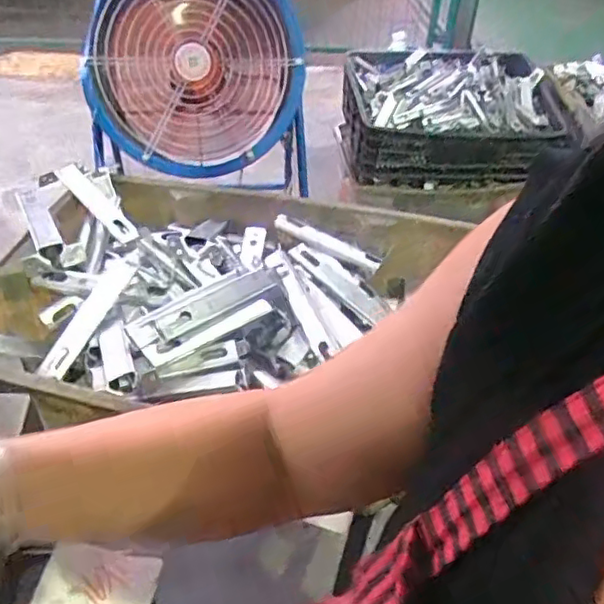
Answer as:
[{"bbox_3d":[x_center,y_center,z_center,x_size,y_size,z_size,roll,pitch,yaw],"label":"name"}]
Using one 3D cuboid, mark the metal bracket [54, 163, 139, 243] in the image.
[{"bbox_3d":[-0.282,-0.138,0.846,0.156,0.015,0.034,45,55,14],"label":"metal bracket"}]

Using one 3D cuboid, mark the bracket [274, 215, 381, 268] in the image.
[{"bbox_3d":[0.036,-0.085,0.858,0.160,0.024,0.018,22,46,17],"label":"bracket"}]

